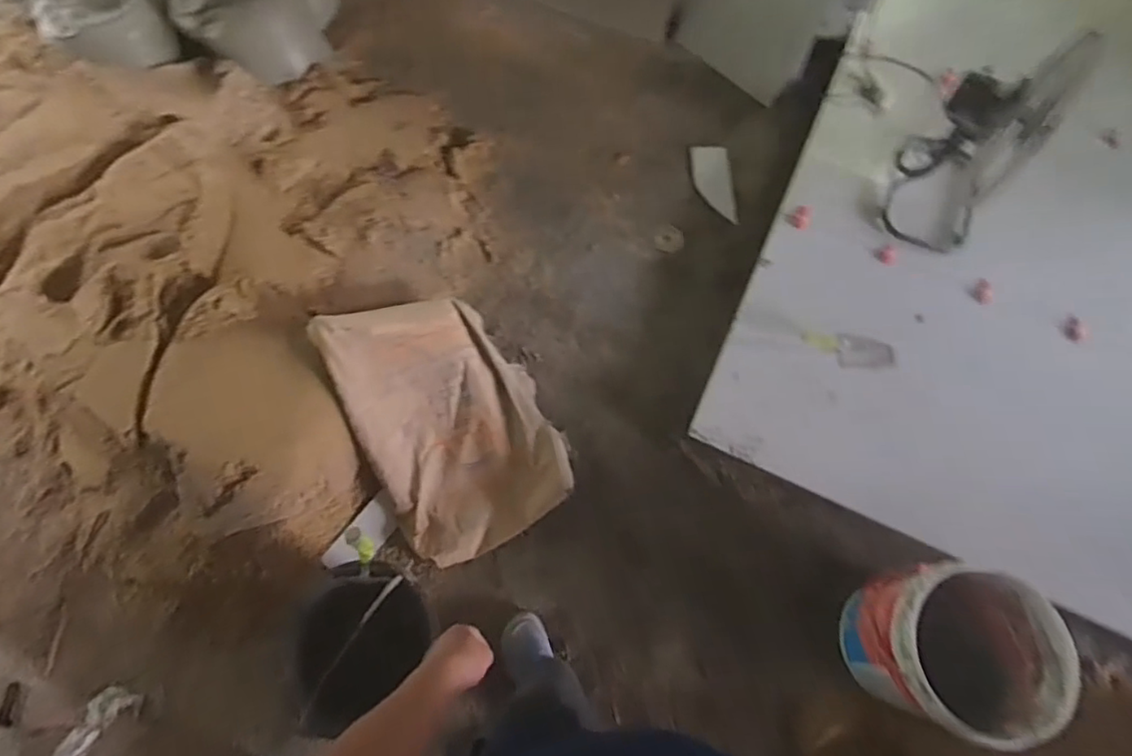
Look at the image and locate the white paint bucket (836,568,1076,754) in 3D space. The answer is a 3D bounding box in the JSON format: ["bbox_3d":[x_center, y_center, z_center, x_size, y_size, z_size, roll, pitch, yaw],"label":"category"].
[{"bbox_3d":[0.808,0.571,1.291,0.344,0.296,0.315,1,71,-2],"label":"white paint bucket"}]

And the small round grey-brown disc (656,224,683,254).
[{"bbox_3d":[0.309,-0.412,1.816,0.086,0.012,0.088,-6,64,12],"label":"small round grey-brown disc"}]

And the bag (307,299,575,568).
[{"bbox_3d":[-0.285,0.099,1.529,0.437,0.120,0.647,-25,88,-16],"label":"bag"}]

